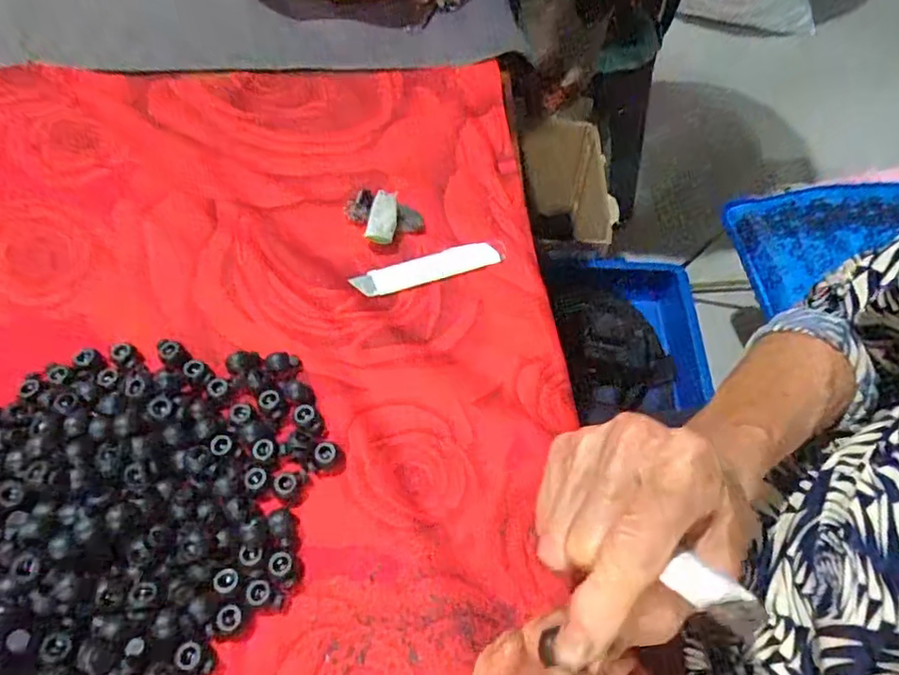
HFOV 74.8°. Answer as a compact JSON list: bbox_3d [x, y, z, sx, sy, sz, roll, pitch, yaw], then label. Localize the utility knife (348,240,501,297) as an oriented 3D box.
[{"bbox_3d":[-0.015,-0.049,0.405,0.102,0.005,0.019,-17,60,-13],"label":"utility knife"}]

